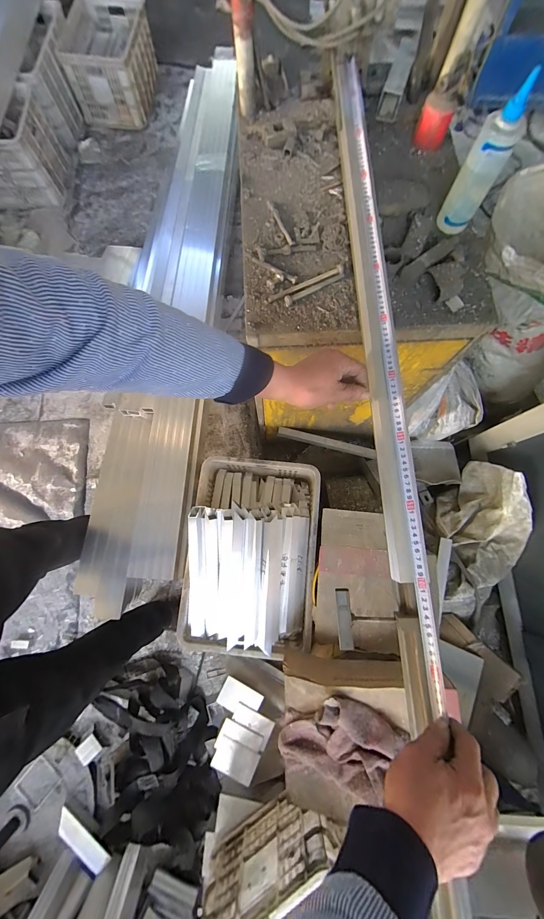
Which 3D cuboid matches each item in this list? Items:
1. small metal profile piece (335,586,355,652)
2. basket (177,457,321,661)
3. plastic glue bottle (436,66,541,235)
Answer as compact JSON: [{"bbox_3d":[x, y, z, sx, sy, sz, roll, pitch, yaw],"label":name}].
[{"bbox_3d":[0.100,0.220,0.413,0.019,0.011,0.079,-3,77,0],"label":"small metal profile piece"},{"bbox_3d":[-0.056,0.262,0.871,0.352,0.184,0.512,5,77,2],"label":"basket"},{"bbox_3d":[0.351,-0.490,0.506,0.049,0.178,0.057,-31,78,-6],"label":"plastic glue bottle"}]

